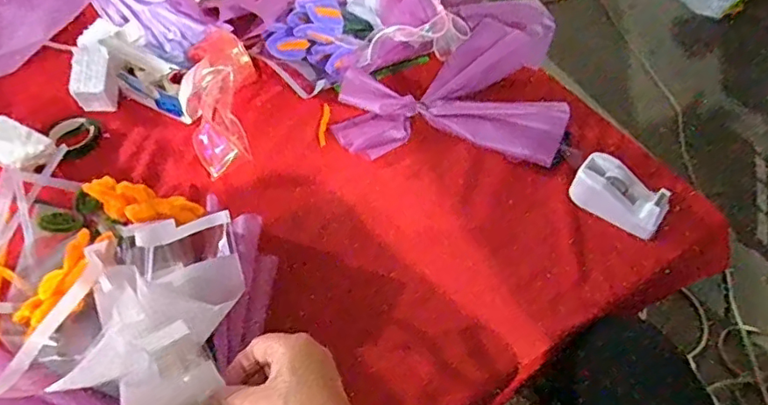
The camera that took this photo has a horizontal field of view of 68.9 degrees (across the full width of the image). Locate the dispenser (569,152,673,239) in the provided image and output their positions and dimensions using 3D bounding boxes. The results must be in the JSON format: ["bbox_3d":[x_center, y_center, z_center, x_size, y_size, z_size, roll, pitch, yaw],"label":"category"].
[{"bbox_3d":[0.262,-0.007,0.626,0.099,0.048,0.055,31,55,18],"label":"dispenser"}]

